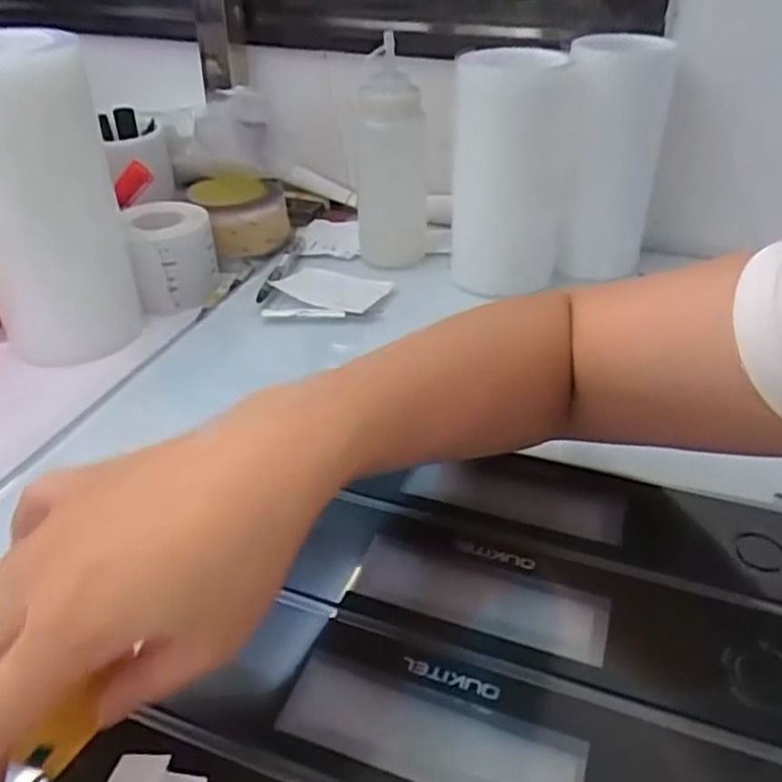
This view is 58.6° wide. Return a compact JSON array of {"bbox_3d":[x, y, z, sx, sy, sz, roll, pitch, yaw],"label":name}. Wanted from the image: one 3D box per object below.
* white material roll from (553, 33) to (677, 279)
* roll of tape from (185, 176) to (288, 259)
[{"bbox_3d":[0.195,-0.196,0.625,0.068,0.211,0.080,17,39,23],"label":"white material roll"},{"bbox_3d":[-0.159,-0.187,0.735,0.089,0.059,0.086,0,35,0],"label":"roll of tape"}]

